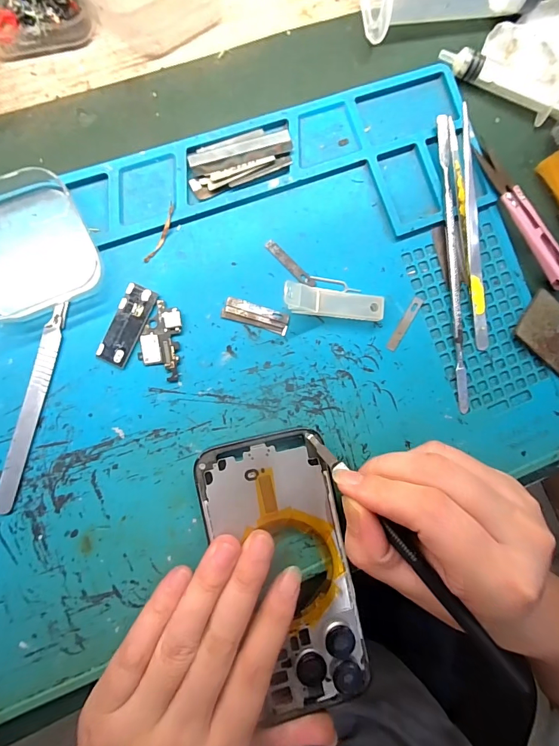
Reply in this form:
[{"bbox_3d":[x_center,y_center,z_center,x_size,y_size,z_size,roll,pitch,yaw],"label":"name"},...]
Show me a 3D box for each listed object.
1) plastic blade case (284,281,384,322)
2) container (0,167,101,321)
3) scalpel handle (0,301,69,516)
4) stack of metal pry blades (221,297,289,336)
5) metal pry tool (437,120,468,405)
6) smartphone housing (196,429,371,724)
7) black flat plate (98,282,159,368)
[{"bbox_3d":[0.029,-0.038,0.205,0.059,0.010,0.015,4,89,-20],"label":"plastic blade case"},{"bbox_3d":[-0.128,-0.061,0.185,0.063,0.019,0.060,-25,93,-7],"label":"container"},{"bbox_3d":[-0.126,0.017,0.192,0.009,0.004,0.109,14,88,-7],"label":"scalpel handle"},{"bbox_3d":[-0.013,-0.032,0.209,0.036,0.004,0.012,16,88,-7],"label":"stack of metal pry blades"},{"bbox_3d":[0.102,-0.062,0.222,0.007,0.007,0.169,-6,91,-7],"label":"metal pry tool"},{"bbox_3d":[0.006,0.104,0.201,0.069,0.007,0.143,-16,89,-7],"label":"smartphone housing"},{"bbox_3d":[-0.081,-0.025,0.199,0.017,0.004,0.044,25,87,-6],"label":"black flat plate"}]

